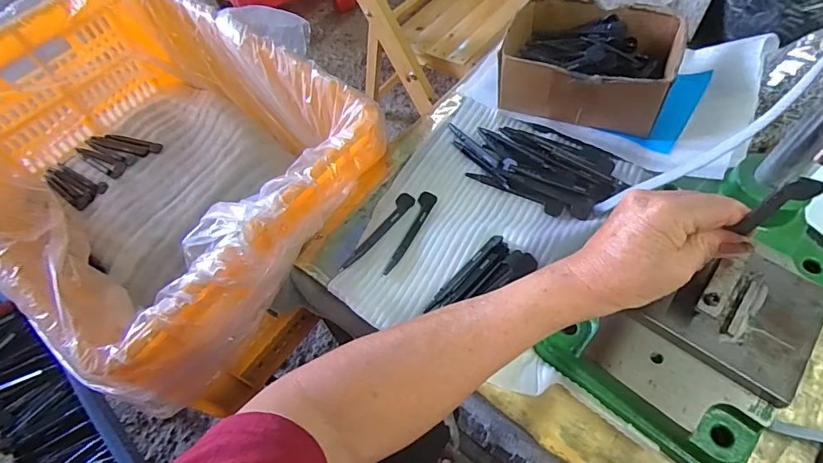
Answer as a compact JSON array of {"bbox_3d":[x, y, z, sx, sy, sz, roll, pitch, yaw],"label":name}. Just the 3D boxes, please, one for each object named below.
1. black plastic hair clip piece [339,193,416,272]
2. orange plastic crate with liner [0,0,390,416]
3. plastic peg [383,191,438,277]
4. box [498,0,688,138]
[{"bbox_3d":[-0.032,-0.001,0.449,0.016,0.004,0.102,31,65,20],"label":"black plastic hair clip piece"},{"bbox_3d":[-0.300,-0.078,0.568,0.491,0.193,0.352,34,67,21],"label":"orange plastic crate with liner"},{"bbox_3d":[0.000,0.000,0.444,0.017,0.004,0.099,17,61,13],"label":"plastic peg"},{"bbox_3d":[0.185,-0.181,0.498,0.169,0.061,0.133,16,61,12],"label":"box"}]

